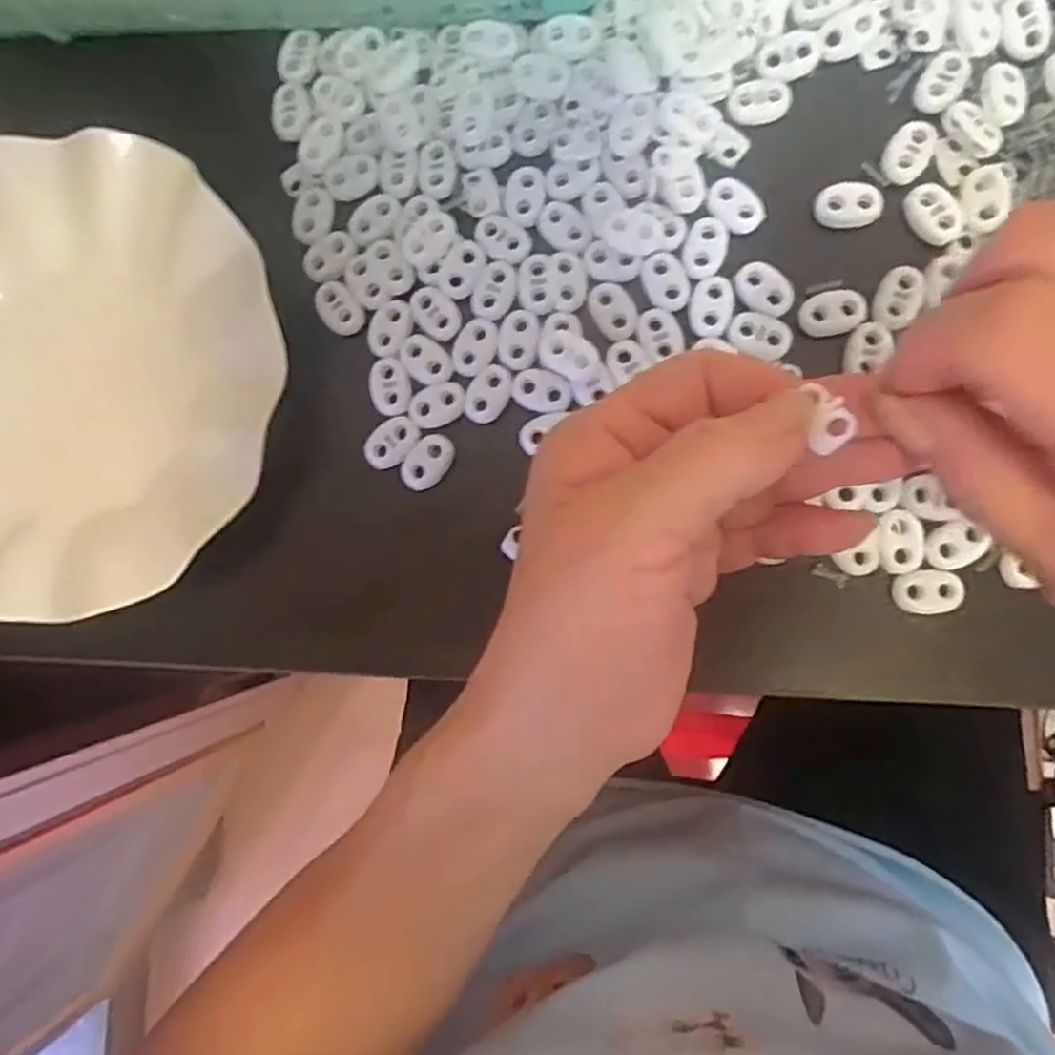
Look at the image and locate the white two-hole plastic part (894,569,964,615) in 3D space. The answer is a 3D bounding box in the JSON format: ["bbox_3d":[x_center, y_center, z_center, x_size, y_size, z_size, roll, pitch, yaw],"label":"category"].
[{"bbox_3d":[0.140,0.022,0.248,0.022,0.004,0.015,-9,88,7],"label":"white two-hole plastic part"}]

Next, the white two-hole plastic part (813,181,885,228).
[{"bbox_3d":[0.117,-0.117,0.260,0.023,0.004,0.015,-4,88,7],"label":"white two-hole plastic part"}]

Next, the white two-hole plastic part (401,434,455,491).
[{"bbox_3d":[-0.039,-0.025,0.272,0.016,0.004,0.023,42,94,6],"label":"white two-hole plastic part"}]

